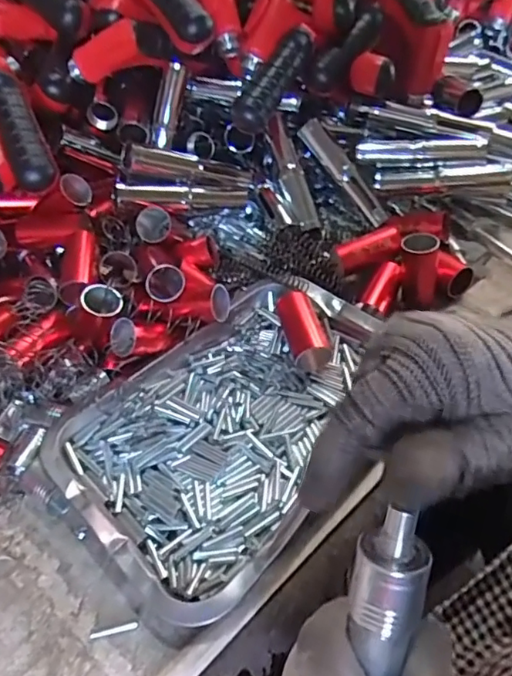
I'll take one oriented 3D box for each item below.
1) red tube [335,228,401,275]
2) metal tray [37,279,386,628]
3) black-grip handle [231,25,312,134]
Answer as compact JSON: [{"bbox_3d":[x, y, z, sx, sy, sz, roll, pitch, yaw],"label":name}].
[{"bbox_3d":[0.102,-0.081,0.502,0.062,0.023,0.017,-18,49,-12],"label":"red tube"},{"bbox_3d":[-0.020,0.049,0.399,0.174,0.034,0.256,25,54,25],"label":"metal tray"},{"bbox_3d":[0.018,-0.240,0.508,0.030,0.033,0.104,32,85,29],"label":"black-grip handle"}]

